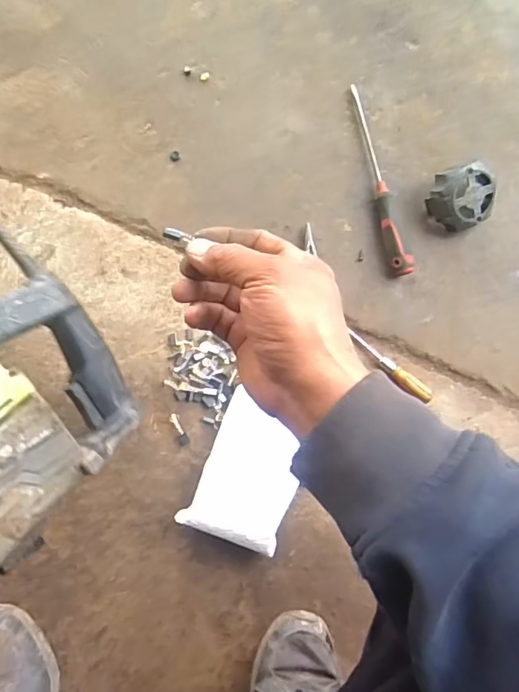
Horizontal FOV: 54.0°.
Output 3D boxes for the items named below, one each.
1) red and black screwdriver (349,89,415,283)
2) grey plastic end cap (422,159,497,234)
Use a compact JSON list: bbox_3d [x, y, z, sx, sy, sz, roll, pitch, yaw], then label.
[{"bbox_3d":[0.160,-0.223,0.683,0.028,0.029,0.266,-13,87,-9],"label":"red and black screwdriver"},{"bbox_3d":[0.273,-0.200,0.681,0.080,0.064,0.078,1,85,-8],"label":"grey plastic end cap"}]

